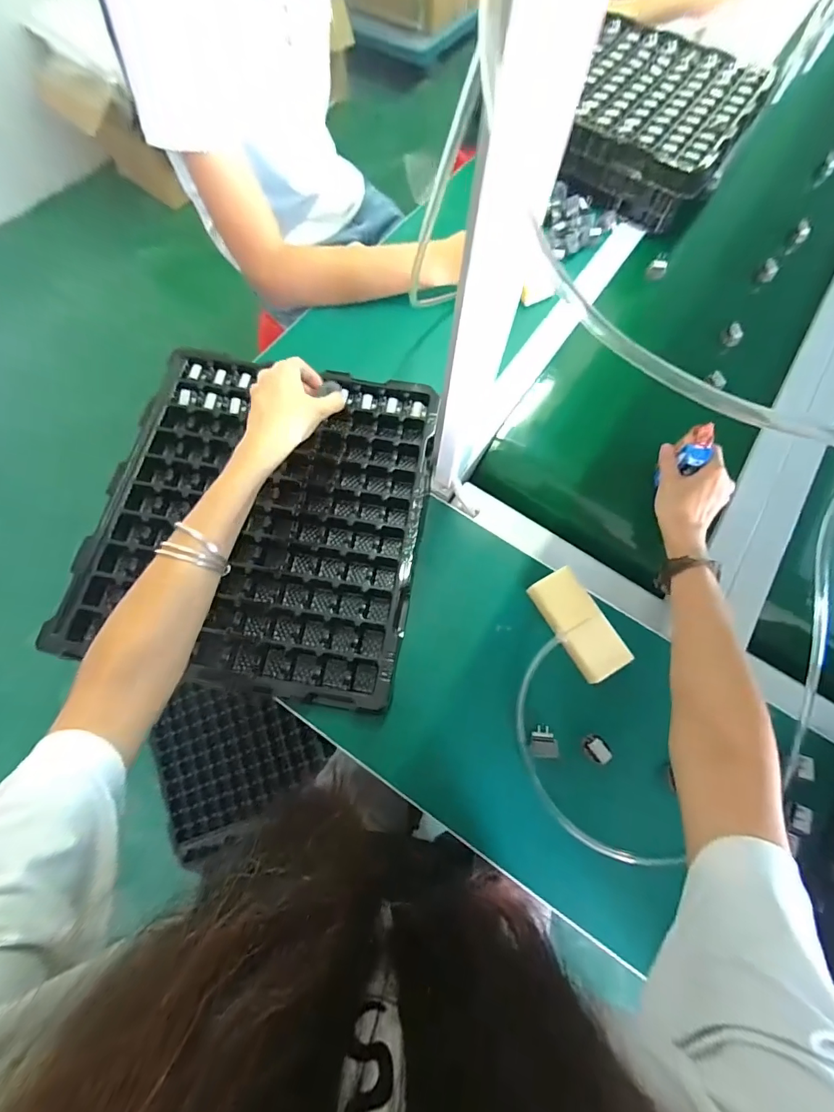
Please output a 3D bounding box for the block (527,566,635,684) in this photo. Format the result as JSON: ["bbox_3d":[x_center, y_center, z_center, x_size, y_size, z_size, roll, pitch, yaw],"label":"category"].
[{"bbox_3d":[0.179,0.076,0.483,0.053,0.025,0.121,-28,75,-11],"label":"block"}]

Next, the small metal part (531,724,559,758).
[{"bbox_3d":[0.129,0.188,0.439,0.026,0.015,0.029,7,72,1],"label":"small metal part"}]

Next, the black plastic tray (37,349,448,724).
[{"bbox_3d":[-0.172,-0.054,0.507,0.355,0.037,0.393,11,72,2],"label":"black plastic tray"}]

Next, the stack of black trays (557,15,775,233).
[{"bbox_3d":[0.408,-0.754,0.759,0.288,0.088,0.388,30,72,9],"label":"stack of black trays"}]

